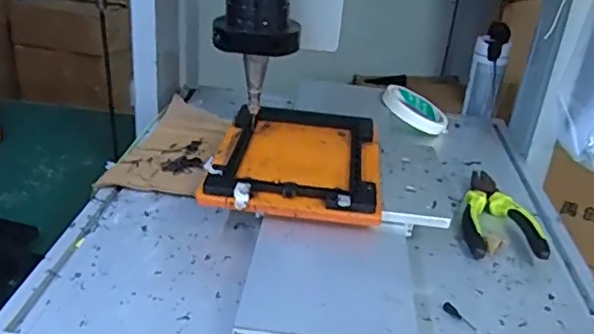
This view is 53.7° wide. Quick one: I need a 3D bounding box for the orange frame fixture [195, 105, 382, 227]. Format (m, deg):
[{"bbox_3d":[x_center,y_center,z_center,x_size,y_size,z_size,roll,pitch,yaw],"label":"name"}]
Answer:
[{"bbox_3d":[0.003,-0.014,0.568,0.150,0.019,0.204,7,27,4],"label":"orange frame fixture"}]

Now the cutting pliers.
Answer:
[{"bbox_3d":[0.198,0.043,0.575,0.069,0.020,0.148,10,28,10],"label":"cutting pliers"}]

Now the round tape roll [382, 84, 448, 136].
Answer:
[{"bbox_3d":[0.157,-0.076,0.782,0.091,0.016,0.078,30,35,1],"label":"round tape roll"}]

